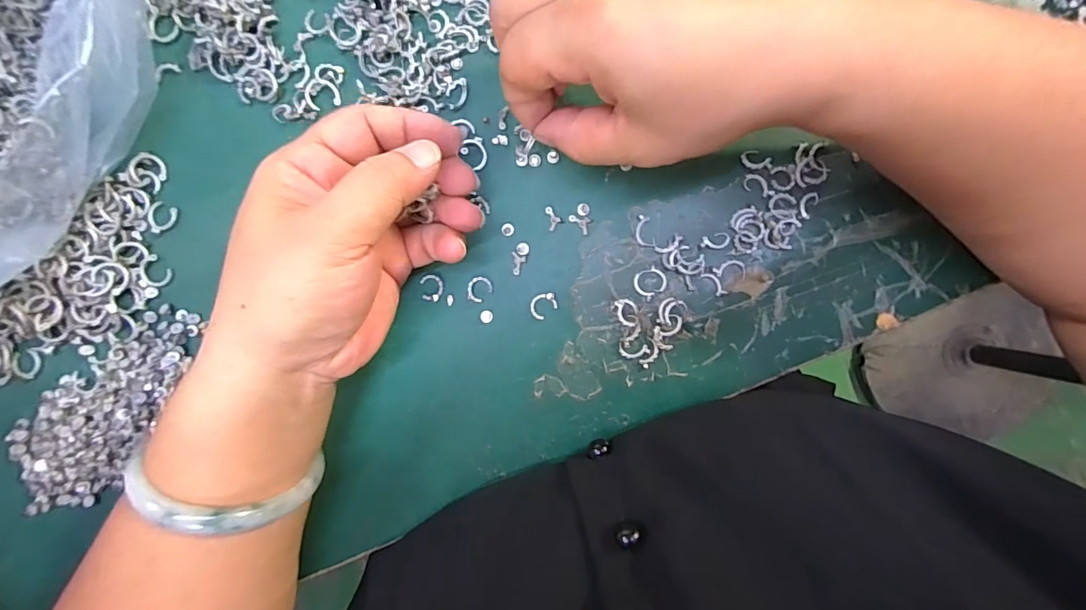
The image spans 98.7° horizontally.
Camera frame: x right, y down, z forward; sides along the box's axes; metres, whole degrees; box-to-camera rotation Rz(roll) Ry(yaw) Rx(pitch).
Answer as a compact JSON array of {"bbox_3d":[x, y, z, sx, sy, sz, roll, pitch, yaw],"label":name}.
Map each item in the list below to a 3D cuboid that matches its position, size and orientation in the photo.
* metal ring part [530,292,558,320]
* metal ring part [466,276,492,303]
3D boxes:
[{"bbox_3d":[0.000,0.000,0.229,0.014,0.004,0.011,-39,91,4],"label":"metal ring part"},{"bbox_3d":[-0.031,-0.008,0.230,0.012,0.004,0.013,0,93,2],"label":"metal ring part"}]

